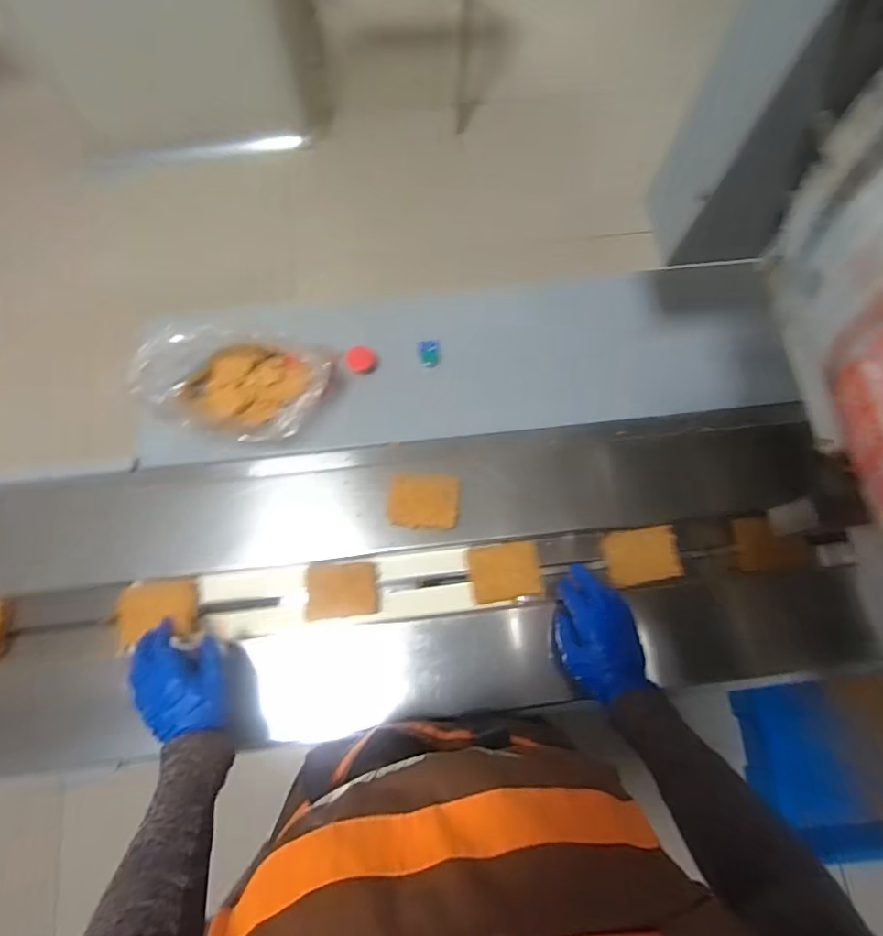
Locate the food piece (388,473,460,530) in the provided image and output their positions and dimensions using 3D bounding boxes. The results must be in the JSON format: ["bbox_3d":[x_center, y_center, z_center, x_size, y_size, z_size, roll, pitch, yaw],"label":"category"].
[{"bbox_3d":[-0.023,0.042,0.699,0.087,0.011,0.067,2,93,9],"label":"food piece"}]

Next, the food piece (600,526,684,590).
[{"bbox_3d":[0.262,0.115,0.724,0.090,0.009,0.070,-15,81,23],"label":"food piece"}]

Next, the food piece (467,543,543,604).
[{"bbox_3d":[0.082,0.133,0.710,0.088,0.009,0.070,-10,82,7],"label":"food piece"}]

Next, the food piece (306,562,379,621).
[{"bbox_3d":[-0.127,0.158,0.710,0.087,0.014,0.066,-1,74,-2],"label":"food piece"}]

